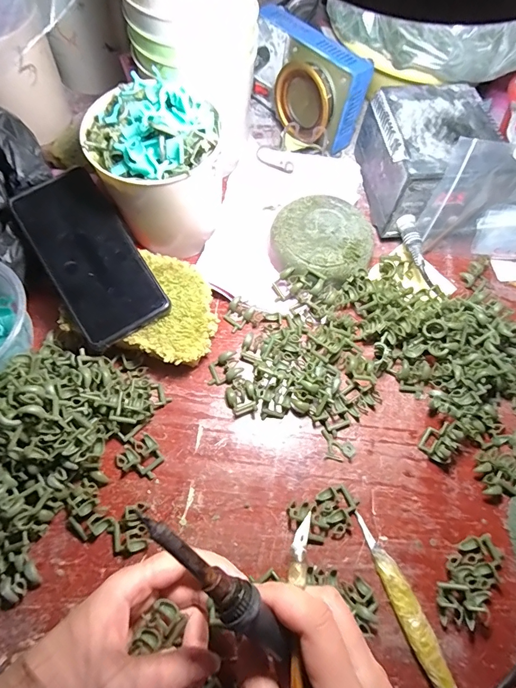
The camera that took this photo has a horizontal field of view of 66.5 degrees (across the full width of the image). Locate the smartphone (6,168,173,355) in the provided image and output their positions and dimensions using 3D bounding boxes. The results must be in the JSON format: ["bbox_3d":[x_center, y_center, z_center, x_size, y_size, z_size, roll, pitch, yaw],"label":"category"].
[{"bbox_3d":[-0.149,-0.080,0.349,0.076,0.009,0.163,-31,81,-12],"label":"smartphone"}]

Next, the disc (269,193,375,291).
[{"bbox_3d":[0.065,-0.104,0.406,0.097,0.033,0.094,1,67,-2],"label":"disc"}]

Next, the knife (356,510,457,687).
[{"bbox_3d":[0.113,0.201,0.298,0.017,0.012,0.137,-19,69,-10],"label":"knife"}]

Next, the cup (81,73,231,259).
[{"bbox_3d":[-0.087,-0.151,0.362,0.107,0.145,0.097,-21,70,-11],"label":"cup"}]

